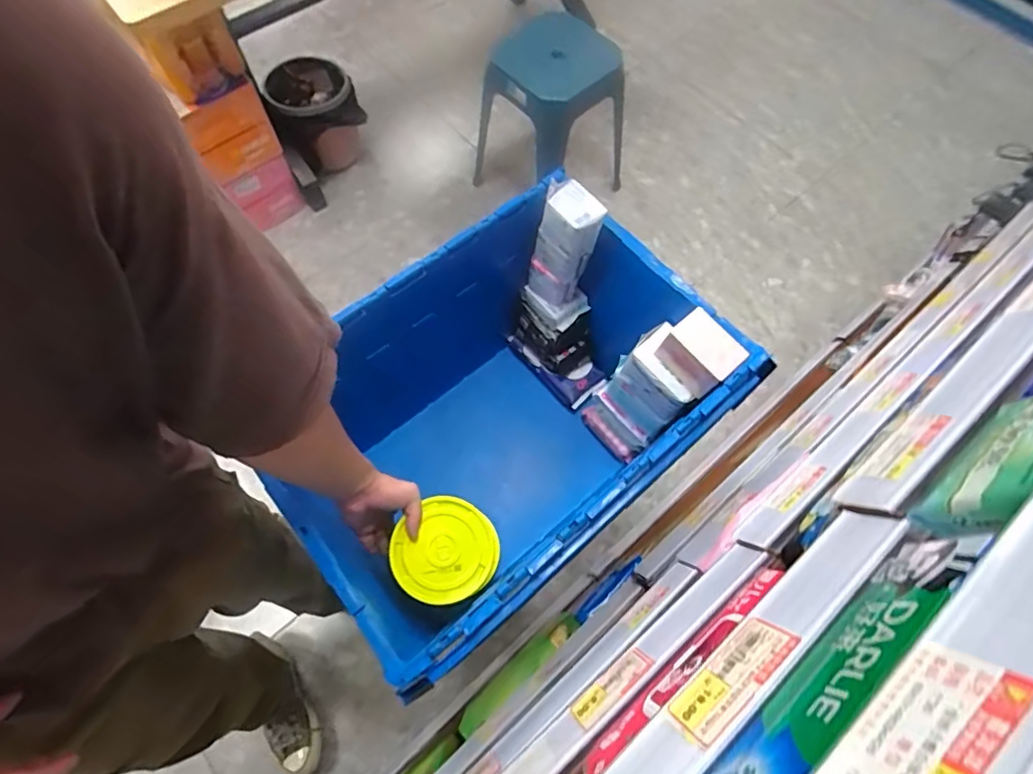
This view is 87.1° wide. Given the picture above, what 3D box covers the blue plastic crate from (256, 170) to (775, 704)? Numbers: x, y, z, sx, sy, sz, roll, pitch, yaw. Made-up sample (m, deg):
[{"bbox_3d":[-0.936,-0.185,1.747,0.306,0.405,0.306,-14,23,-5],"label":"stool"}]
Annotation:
[{"bbox_3d":[-0.020,0.066,0.847,0.584,0.399,0.413,-38,72,-15],"label":"blue plastic crate"}]

